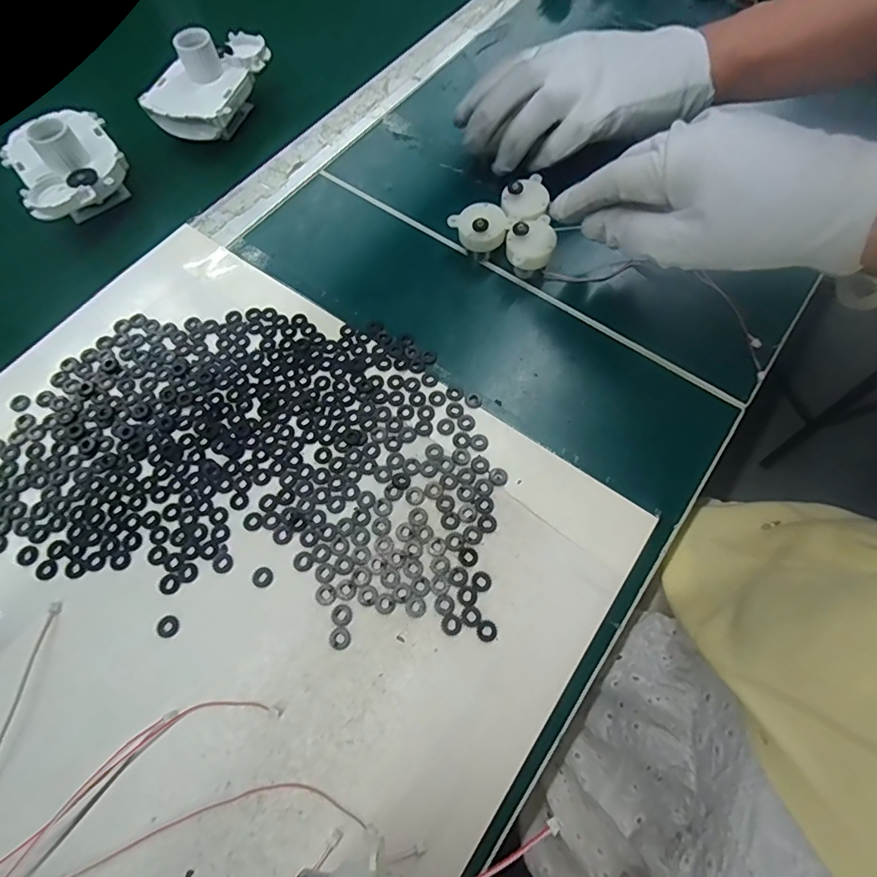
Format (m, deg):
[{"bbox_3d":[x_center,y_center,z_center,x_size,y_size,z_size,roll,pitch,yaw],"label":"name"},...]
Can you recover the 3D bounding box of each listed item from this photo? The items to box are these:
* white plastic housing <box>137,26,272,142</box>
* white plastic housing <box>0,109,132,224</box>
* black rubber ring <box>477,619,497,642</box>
[{"bbox_3d":[-0.182,-0.284,0.394,0.065,0.053,0.103,21,68,9],"label":"white plastic housing"},{"bbox_3d":[-0.262,-0.192,0.354,0.071,0.051,0.098,-35,71,-14],"label":"white plastic housing"},{"bbox_3d":[0.025,0.097,0.250,0.010,0.004,0.010,0,66,0],"label":"black rubber ring"}]

